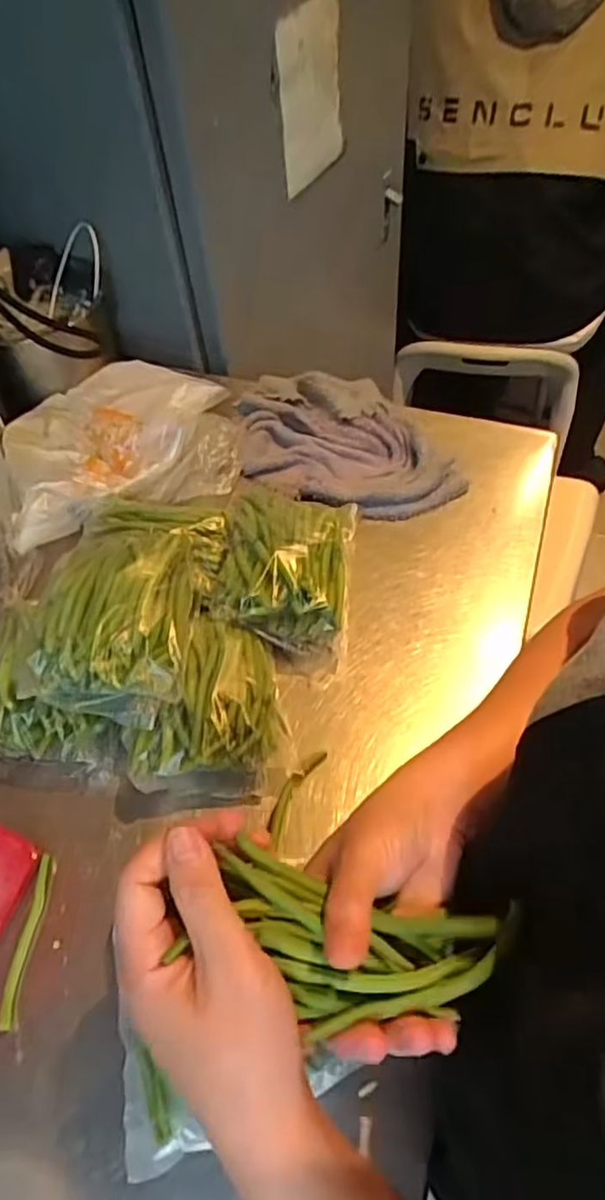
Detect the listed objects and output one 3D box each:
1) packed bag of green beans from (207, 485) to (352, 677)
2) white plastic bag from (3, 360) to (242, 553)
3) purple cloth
[{"bbox_3d":[-0.014,-0.028,0.504,0.098,0.050,0.135,4,55,7],"label":"packed bag of green beans"},{"bbox_3d":[-0.161,-0.143,0.585,0.197,0.060,0.178,-16,55,-8],"label":"white plastic bag"},{"bbox_3d":[0.037,-0.148,0.612,0.229,0.037,0.134,23,59,19],"label":"purple cloth"}]

